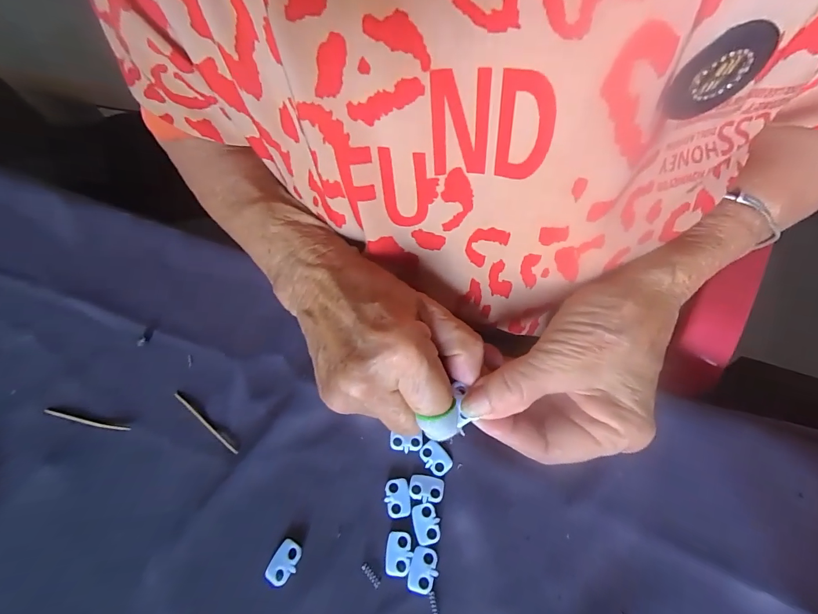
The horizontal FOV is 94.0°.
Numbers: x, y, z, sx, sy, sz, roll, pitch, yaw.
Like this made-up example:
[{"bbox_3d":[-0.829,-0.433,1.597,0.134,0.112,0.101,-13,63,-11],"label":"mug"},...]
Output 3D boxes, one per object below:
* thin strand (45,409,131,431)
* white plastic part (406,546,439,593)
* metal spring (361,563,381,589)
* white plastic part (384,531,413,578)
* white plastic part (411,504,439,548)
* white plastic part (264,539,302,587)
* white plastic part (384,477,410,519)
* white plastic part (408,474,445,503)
[{"bbox_3d":[-0.199,0.071,0.237,0.058,0.006,0.004,9,60,9],"label":"thin strand"},{"bbox_3d":[0.007,0.128,0.186,0.013,0.004,0.019,11,61,10],"label":"white plastic part"},{"bbox_3d":[-0.019,0.131,0.186,0.012,0.004,0.004,38,68,23],"label":"metal spring"},{"bbox_3d":[-0.005,0.123,0.190,0.013,0.004,0.019,6,60,7],"label":"white plastic part"},{"bbox_3d":[0.009,0.111,0.196,0.013,0.004,0.019,-14,59,-4],"label":"white plastic part"},{"bbox_3d":[-0.063,0.127,0.190,0.013,0.004,0.020,19,63,14],"label":"white plastic part"},{"bbox_3d":[-0.006,0.102,0.204,0.013,0.004,0.019,-6,59,0],"label":"white plastic part"},{"bbox_3d":[0.009,0.097,0.205,0.018,0.004,0.013,10,61,9],"label":"white plastic part"}]

